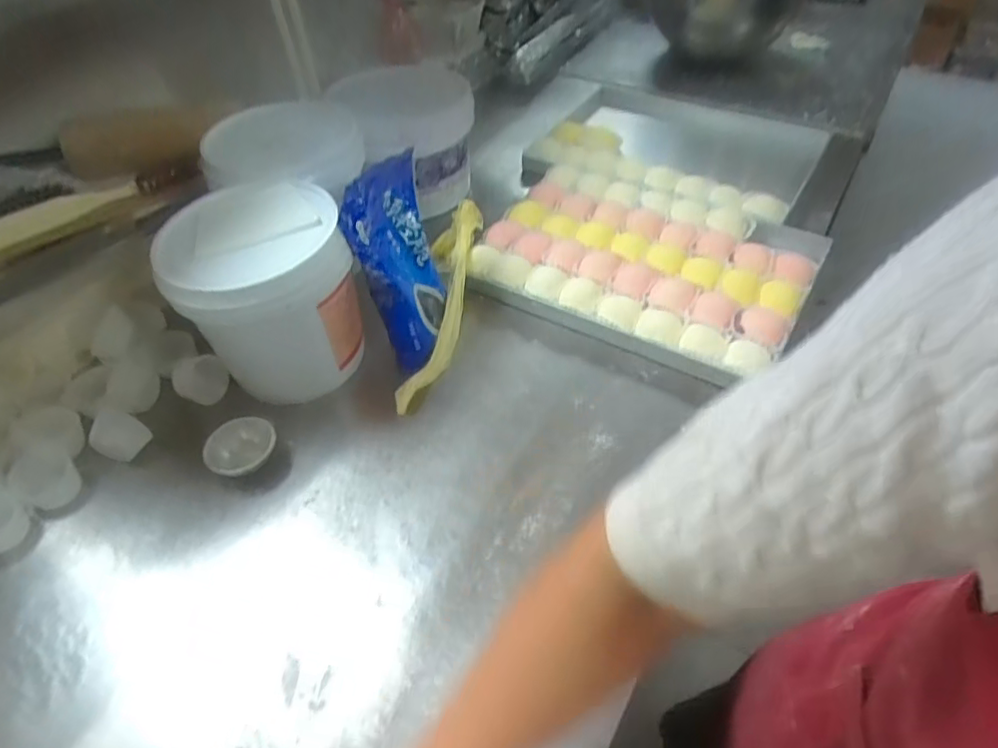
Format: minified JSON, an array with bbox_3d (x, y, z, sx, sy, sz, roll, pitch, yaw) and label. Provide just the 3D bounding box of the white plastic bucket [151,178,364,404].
[{"bbox_3d":[-0.253,-0.091,0.705,0.177,0.190,0.161,-2,48,2],"label":"white plastic bucket"}]

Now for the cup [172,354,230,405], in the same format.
[{"bbox_3d":[-0.351,0.007,0.735,0.047,0.045,0.055,22,53,22],"label":"cup"}]

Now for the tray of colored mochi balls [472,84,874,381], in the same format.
[{"bbox_3d":[0.220,-0.254,0.903,0.458,0.075,0.538,21,53,21],"label":"tray of colored mochi balls"}]

